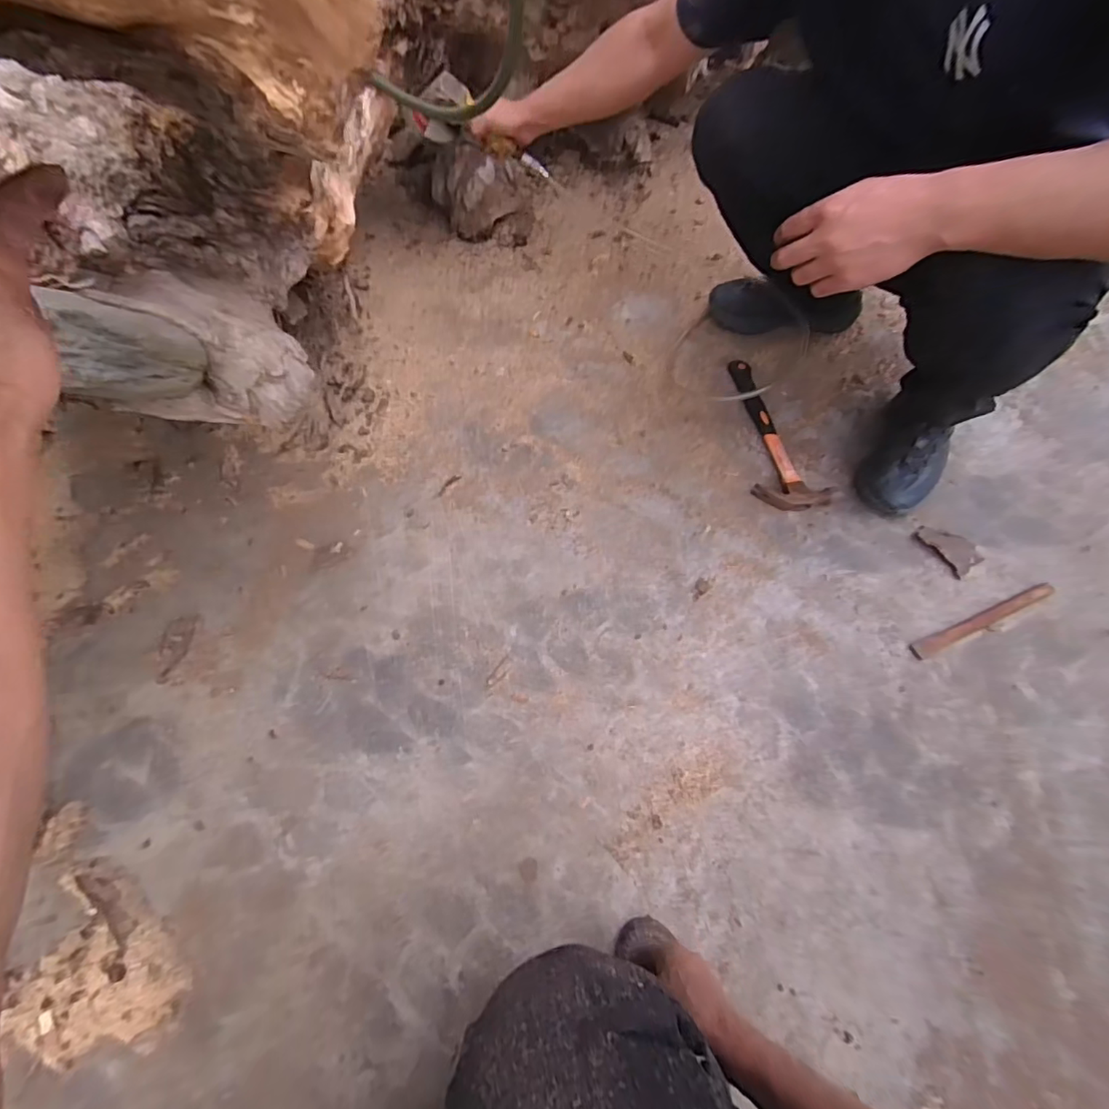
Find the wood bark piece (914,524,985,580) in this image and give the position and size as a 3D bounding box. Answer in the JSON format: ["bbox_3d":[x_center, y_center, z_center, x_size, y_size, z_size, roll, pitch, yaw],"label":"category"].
[{"bbox_3d":[0.628,-0.013,0.848,0.047,0.026,0.093,-33,68,-13],"label":"wood bark piece"}]

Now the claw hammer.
[{"bbox_3d":[0.380,-0.224,0.953,0.123,0.026,0.332,-8,65,-2],"label":"claw hammer"}]

